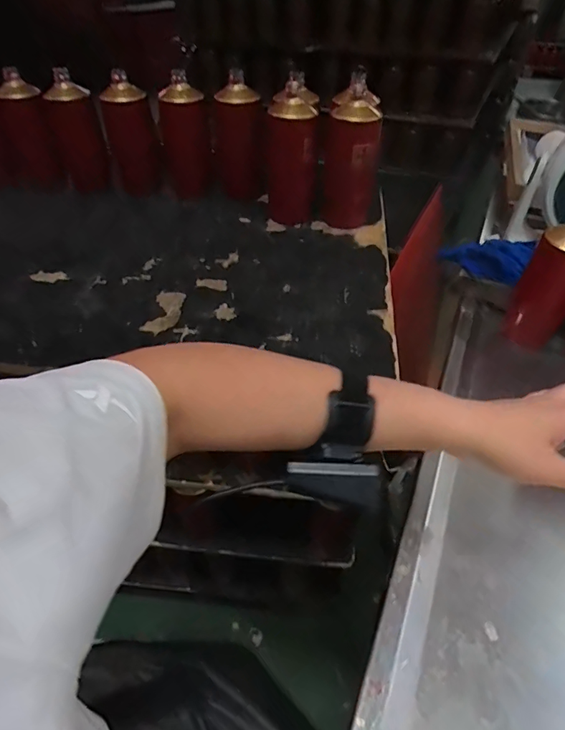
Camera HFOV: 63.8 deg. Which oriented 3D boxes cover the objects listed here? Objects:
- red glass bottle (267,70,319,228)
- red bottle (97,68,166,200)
[{"bbox_3d":[0.014,-0.348,0.750,0.075,0.203,0.083,-4,43,-5],"label":"red glass bottle"},{"bbox_3d":[-0.269,-0.405,0.826,0.085,0.185,0.077,-11,45,-12],"label":"red bottle"}]

